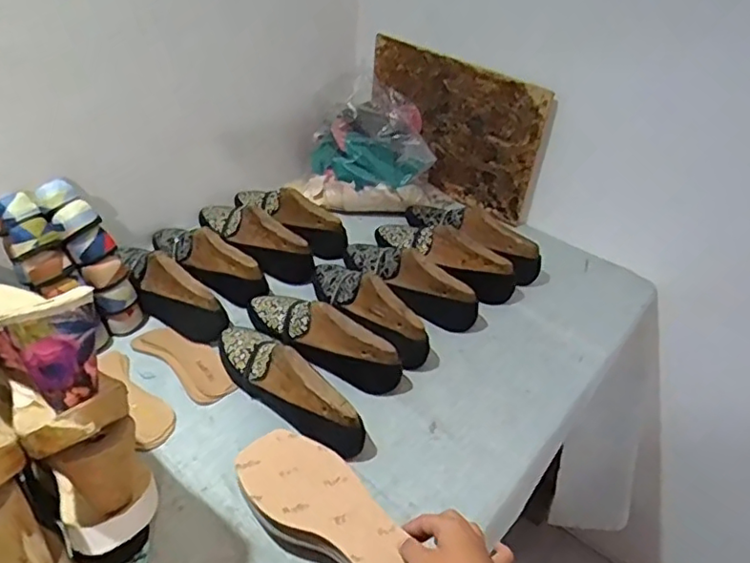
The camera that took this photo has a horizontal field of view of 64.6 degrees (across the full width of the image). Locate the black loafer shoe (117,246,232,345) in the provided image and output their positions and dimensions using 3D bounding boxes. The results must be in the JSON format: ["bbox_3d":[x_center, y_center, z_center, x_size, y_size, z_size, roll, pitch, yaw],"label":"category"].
[{"bbox_3d":[-0.306,0.003,0.865,0.247,0.087,0.068,30,45,29],"label":"black loafer shoe"}]

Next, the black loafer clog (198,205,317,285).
[{"bbox_3d":[-0.205,-0.072,0.975,0.244,0.084,0.067,30,45,29],"label":"black loafer clog"}]

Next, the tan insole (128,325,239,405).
[{"bbox_3d":[-0.252,0.108,0.802,0.165,0.015,0.065,28,44,27],"label":"tan insole"}]

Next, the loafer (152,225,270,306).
[{"bbox_3d":[-0.272,-0.036,0.919,0.233,0.083,0.069,26,44,26],"label":"loafer"}]

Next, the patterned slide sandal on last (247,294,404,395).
[{"bbox_3d":[-0.077,0.069,0.810,0.242,0.086,0.056,23,42,23],"label":"patterned slide sandal on last"}]

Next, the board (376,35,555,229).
[{"bbox_3d":[0.141,-0.287,1.106,0.366,0.259,0.027,33,47,27],"label":"board"}]

